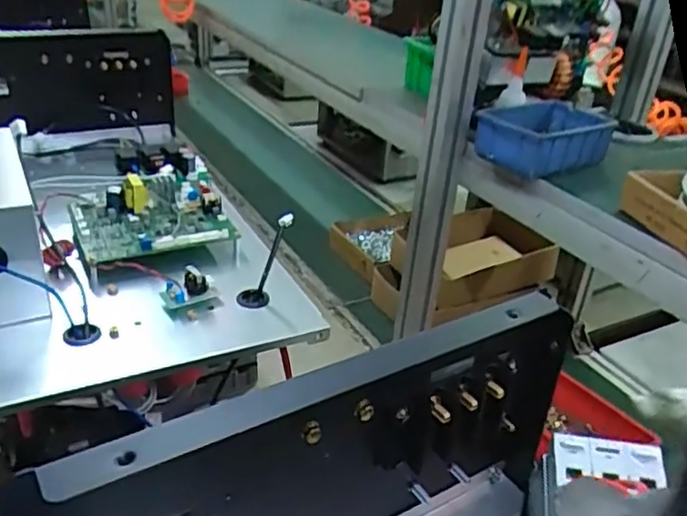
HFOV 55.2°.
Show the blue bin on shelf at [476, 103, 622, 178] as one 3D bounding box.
[{"bbox_3d":[0.245,-0.150,0.817,0.167,0.054,0.109,-17,36,-34],"label":"blue bin on shelf"}]

